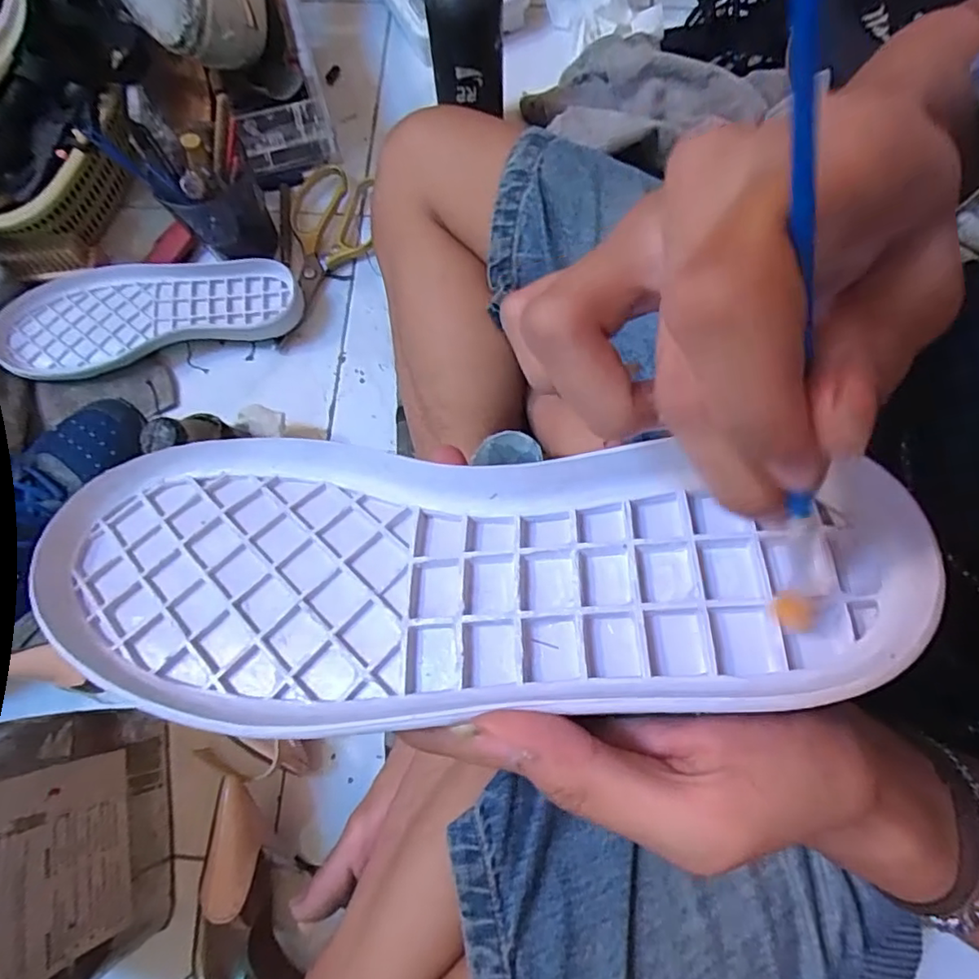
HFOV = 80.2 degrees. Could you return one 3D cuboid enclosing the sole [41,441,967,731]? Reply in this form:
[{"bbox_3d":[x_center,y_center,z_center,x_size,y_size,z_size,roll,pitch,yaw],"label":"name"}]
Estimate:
[{"bbox_3d":[-0.025,0.026,0.181,0.271,0.036,0.088,0,75,14],"label":"sole"}]

